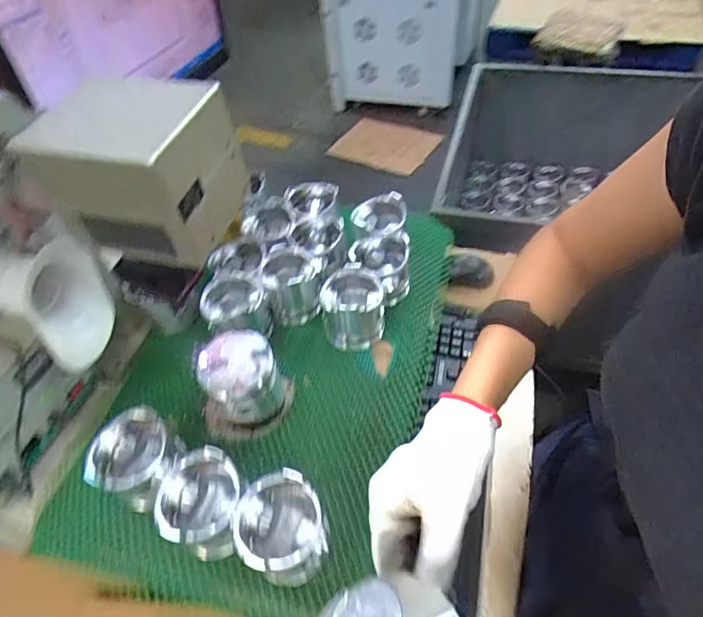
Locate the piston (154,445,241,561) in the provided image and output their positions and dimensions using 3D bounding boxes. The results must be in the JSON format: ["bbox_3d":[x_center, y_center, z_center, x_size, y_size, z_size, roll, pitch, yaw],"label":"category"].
[{"bbox_3d":[-0.165,0.220,0.535,0.091,0.078,0.097,-3,50,4],"label":"piston"}]

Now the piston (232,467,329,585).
[{"bbox_3d":[-0.073,0.241,0.516,0.090,0.086,0.094,-7,50,0],"label":"piston"}]

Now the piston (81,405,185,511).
[{"bbox_3d":[-0.258,0.187,0.575,0.084,0.101,0.092,-3,50,4],"label":"piston"}]

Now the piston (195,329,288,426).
[{"bbox_3d":[-0.139,0.090,0.614,0.093,0.114,0.092,-3,50,4],"label":"piston"}]

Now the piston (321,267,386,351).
[{"bbox_3d":[0.002,-0.001,0.700,0.087,0.083,0.097,0,51,6],"label":"piston"}]

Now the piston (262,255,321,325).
[{"bbox_3d":[-0.089,-0.038,0.750,0.093,0.081,0.092,-13,50,-5],"label":"piston"}]

